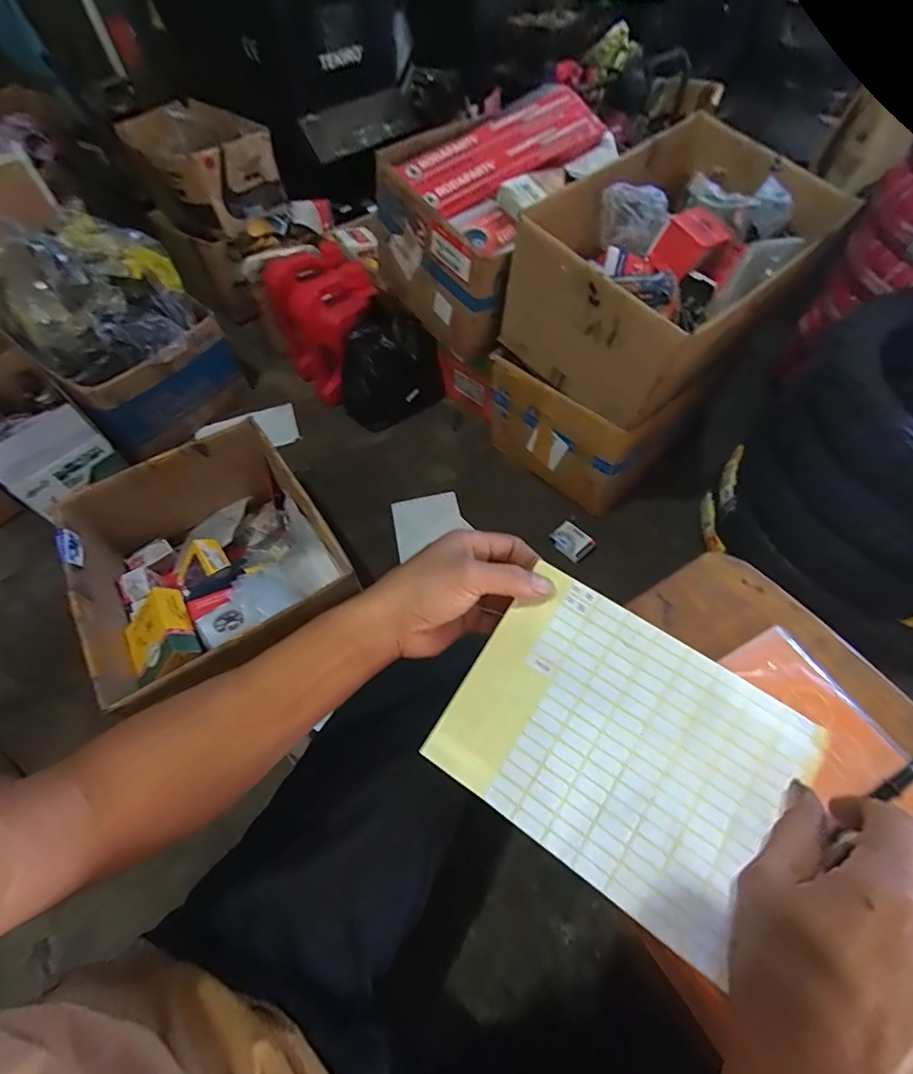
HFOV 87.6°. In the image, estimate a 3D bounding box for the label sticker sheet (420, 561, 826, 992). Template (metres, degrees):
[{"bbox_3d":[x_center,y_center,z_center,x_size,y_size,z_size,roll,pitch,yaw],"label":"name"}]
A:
[{"bbox_3d":[0.102,0.133,0.313,0.200,0.010,0.156,31,80,16],"label":"label sticker sheet"}]

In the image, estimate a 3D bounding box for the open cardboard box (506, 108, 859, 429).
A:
[{"bbox_3d":[0.367,-0.458,0.820,0.475,0.239,0.355,-38,62,-20],"label":"open cardboard box"}]

